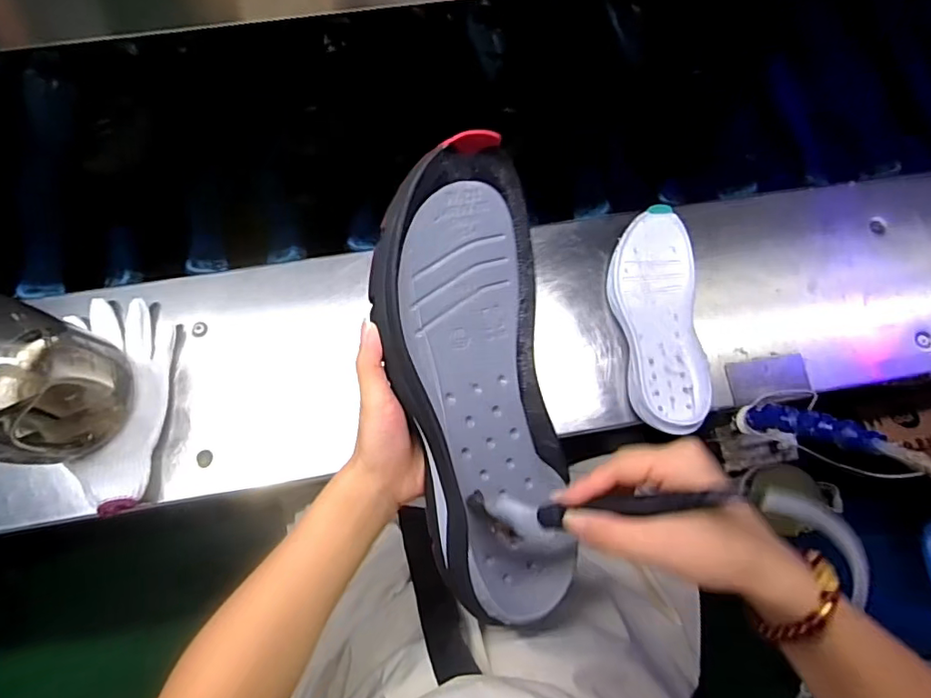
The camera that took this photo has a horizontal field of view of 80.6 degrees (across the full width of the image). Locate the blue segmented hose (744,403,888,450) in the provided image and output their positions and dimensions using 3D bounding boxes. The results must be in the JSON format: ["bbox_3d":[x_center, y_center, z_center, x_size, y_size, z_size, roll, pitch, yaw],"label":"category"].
[{"bbox_3d":[0.310,0.069,0.504,0.023,0.131,0.025,-46,104,-10],"label":"blue segmented hose"}]

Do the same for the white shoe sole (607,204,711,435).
[{"bbox_3d":[0.200,-0.033,0.583,0.092,0.033,0.237,1,76,1],"label":"white shoe sole"}]

